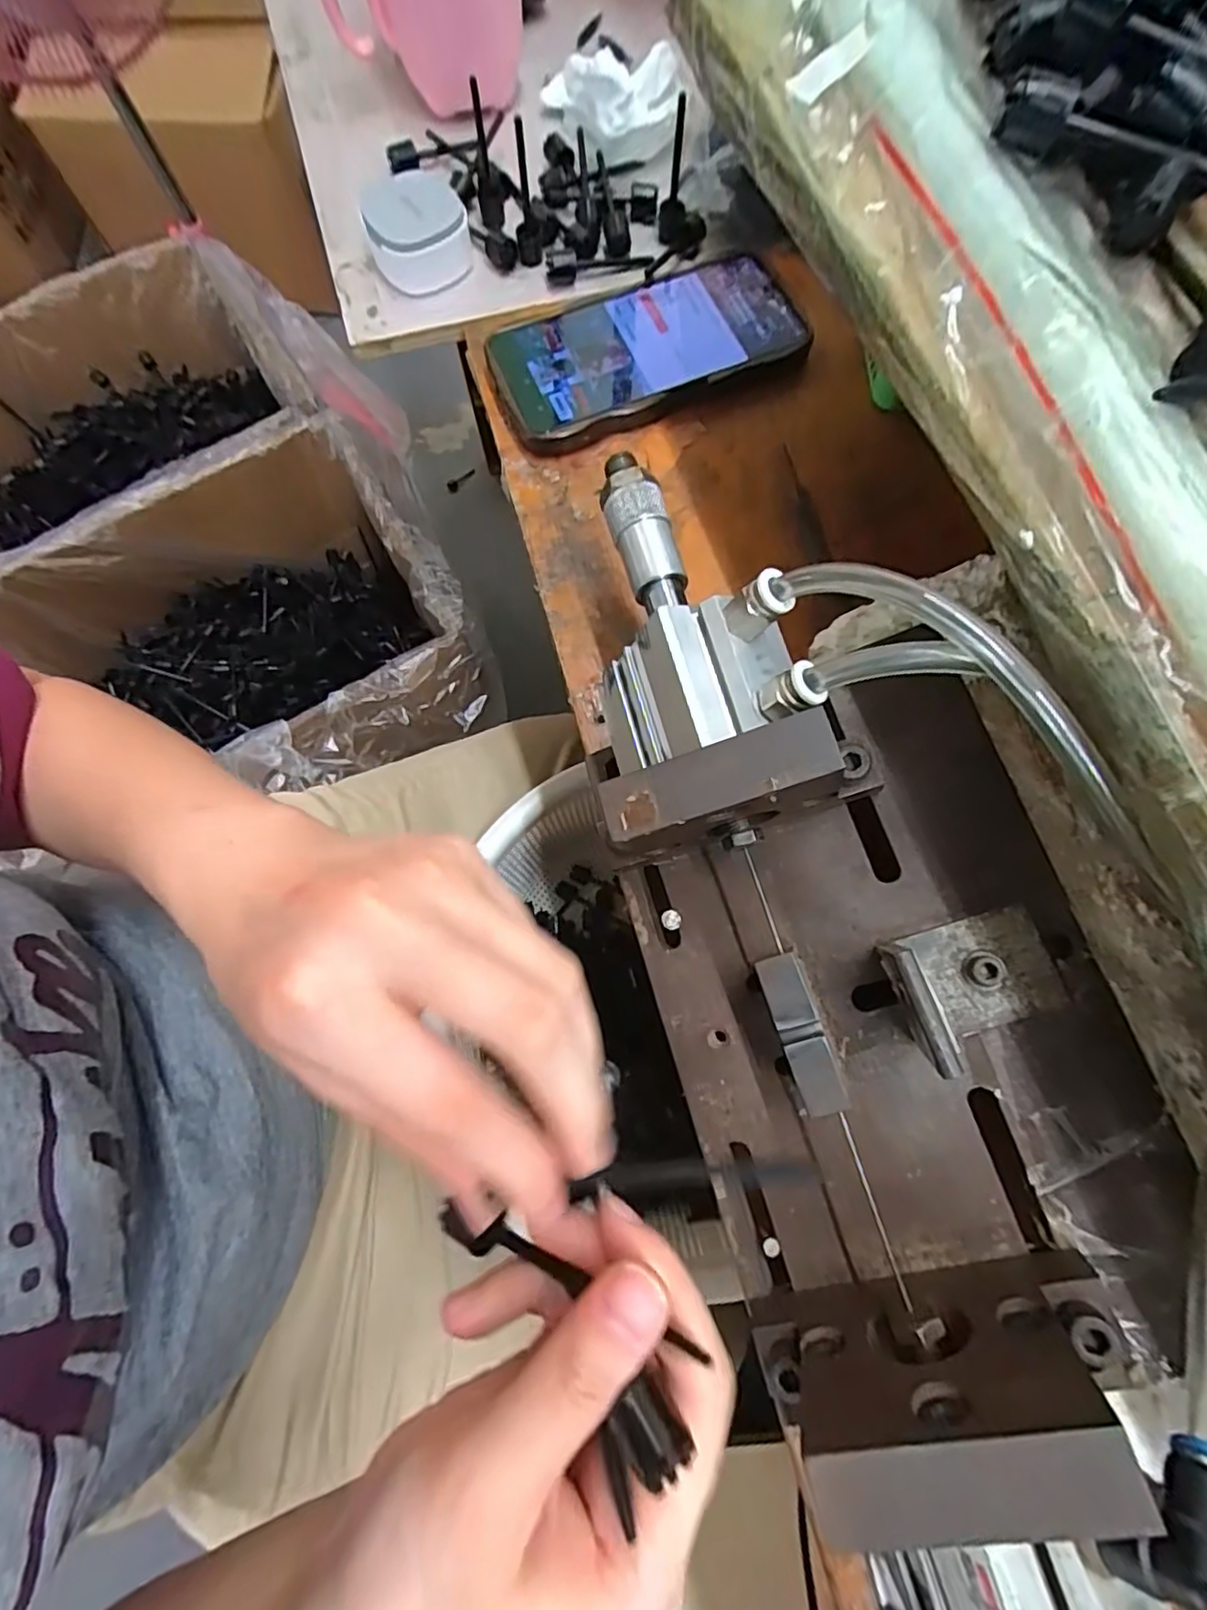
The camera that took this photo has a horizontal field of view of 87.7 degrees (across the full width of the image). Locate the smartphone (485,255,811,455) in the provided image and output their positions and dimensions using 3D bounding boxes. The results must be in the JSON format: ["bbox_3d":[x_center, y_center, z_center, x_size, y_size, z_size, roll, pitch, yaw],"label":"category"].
[{"bbox_3d":[0.024,-0.246,0.336,0.165,0.012,0.074,-24,76,-6],"label":"smartphone"}]

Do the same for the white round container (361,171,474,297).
[{"bbox_3d":[-0.106,-0.329,0.358,0.055,0.031,0.059,0,75,0],"label":"white round container"}]

